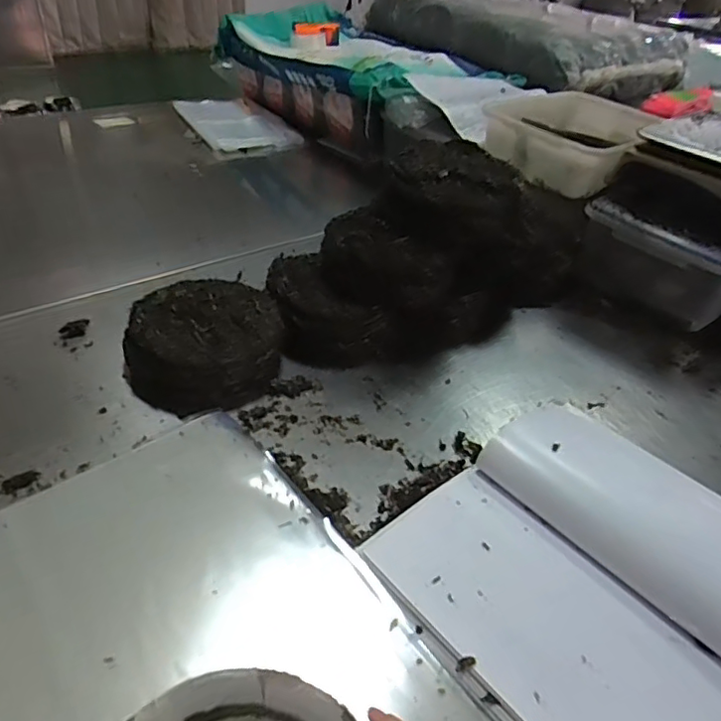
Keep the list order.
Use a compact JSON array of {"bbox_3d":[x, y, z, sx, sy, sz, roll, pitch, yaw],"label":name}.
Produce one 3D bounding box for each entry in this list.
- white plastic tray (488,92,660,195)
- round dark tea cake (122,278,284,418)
[{"bbox_3d":[0.459,-0.503,1.298,0.310,0.111,0.431,22,40,18],"label":"white plastic tray"},{"bbox_3d":[-0.215,-0.029,0.827,0.226,0.081,0.210,-4,39,-15],"label":"round dark tea cake"}]

